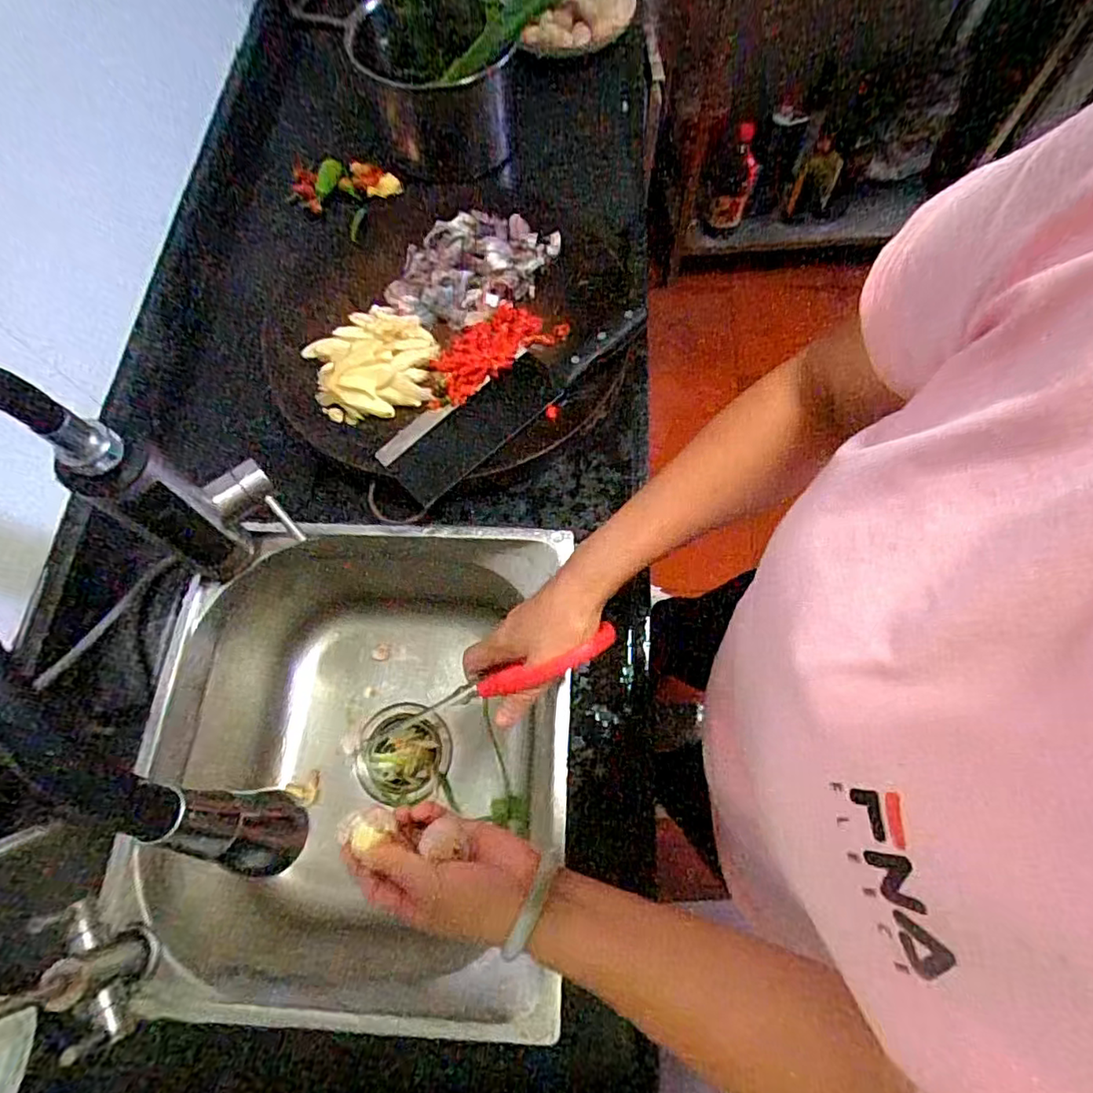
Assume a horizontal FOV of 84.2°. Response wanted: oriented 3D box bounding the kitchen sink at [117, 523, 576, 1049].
[{"bbox_3d":[-0.170,0.201,0.611,0.355,0.199,0.401,4,69,3],"label":"kitchen sink"}]

